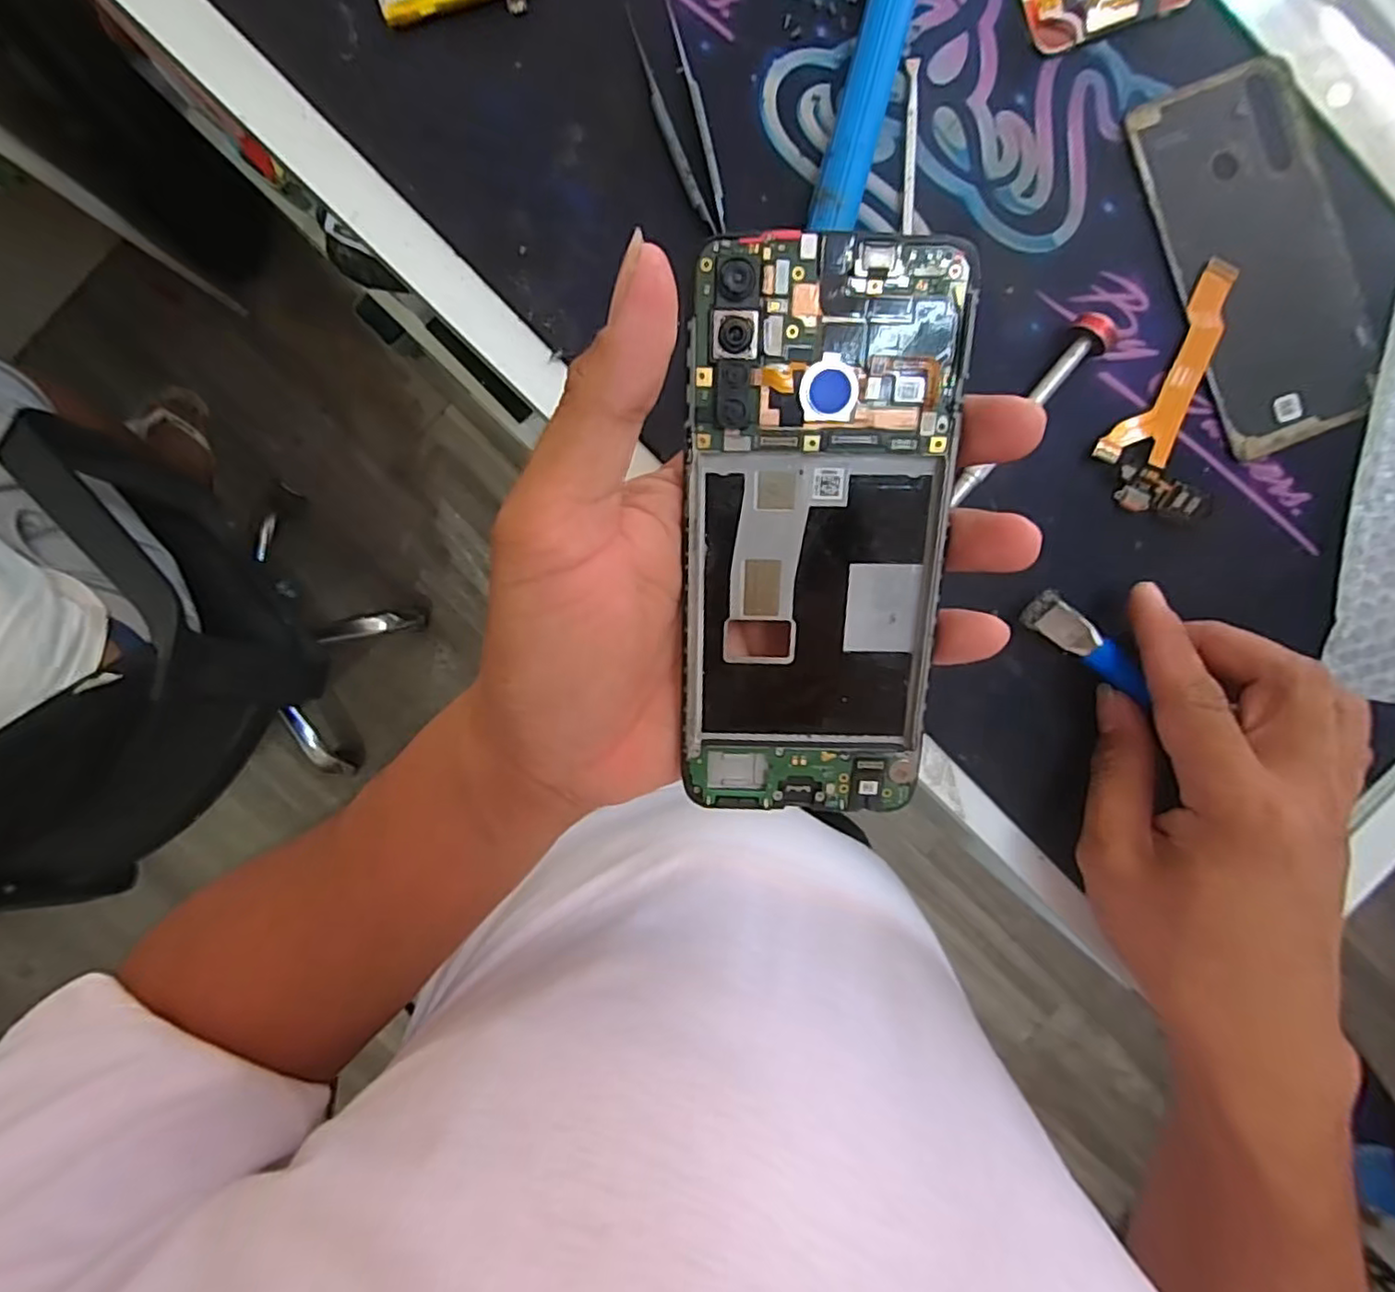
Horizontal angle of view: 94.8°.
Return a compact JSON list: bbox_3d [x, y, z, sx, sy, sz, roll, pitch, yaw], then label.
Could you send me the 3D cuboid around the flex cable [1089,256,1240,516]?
[{"bbox_3d":[0.196,-0.109,0.268,0.046,0.008,0.106,6,94,-2],"label":"flex cable"}]

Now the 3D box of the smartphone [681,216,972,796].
[{"bbox_3d":[0.032,-0.024,0.175,0.068,0.009,0.150,0,108,-1],"label":"smartphone"}]

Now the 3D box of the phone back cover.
[{"bbox_3d":[0.238,-0.163,0.268,0.073,0.004,0.152,-19,94,0],"label":"phone back cover"}]

